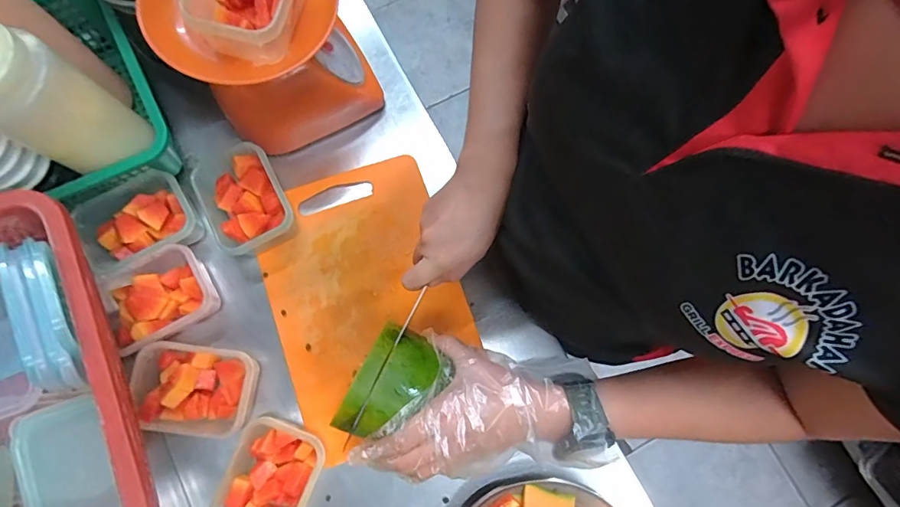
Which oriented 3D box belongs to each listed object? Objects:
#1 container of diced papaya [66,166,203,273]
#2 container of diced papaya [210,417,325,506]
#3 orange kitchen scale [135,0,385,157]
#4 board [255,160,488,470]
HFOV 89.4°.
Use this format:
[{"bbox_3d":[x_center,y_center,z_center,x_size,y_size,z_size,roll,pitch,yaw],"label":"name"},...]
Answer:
[{"bbox_3d":[-0.324,-0.026,0.478,0.119,0.052,0.078,-29,81,-8],"label":"container of diced papaya"},{"bbox_3d":[-0.170,0.218,0.438,0.082,0.048,0.107,21,78,2],"label":"container of diced papaya"},{"bbox_3d":[-0.181,-0.212,0.469,0.168,0.185,0.151,-35,82,-9],"label":"orange kitchen scale"},{"bbox_3d":[-0.091,0.046,0.497,0.199,0.014,0.280,-19,79,-7],"label":"board"}]

